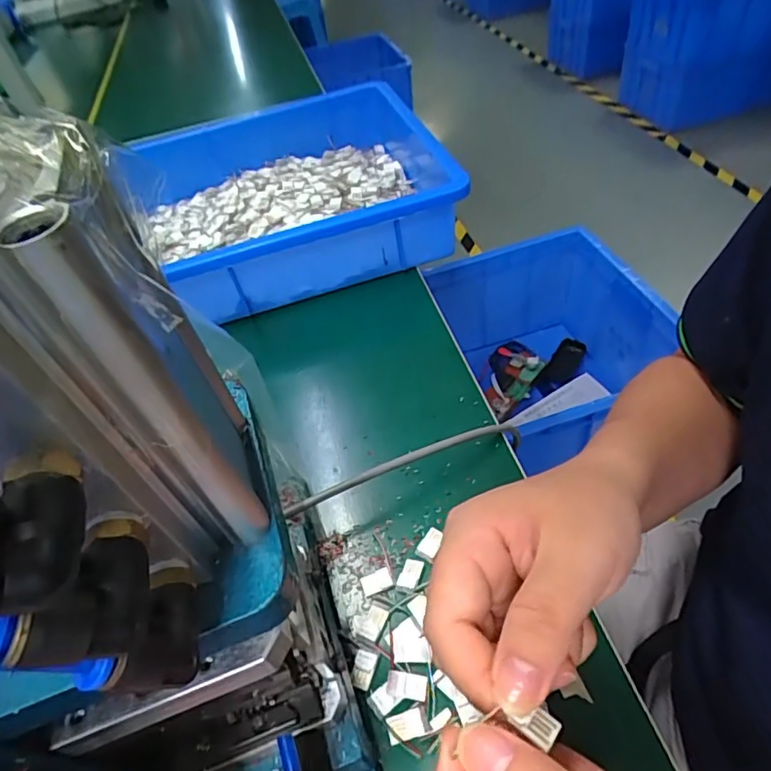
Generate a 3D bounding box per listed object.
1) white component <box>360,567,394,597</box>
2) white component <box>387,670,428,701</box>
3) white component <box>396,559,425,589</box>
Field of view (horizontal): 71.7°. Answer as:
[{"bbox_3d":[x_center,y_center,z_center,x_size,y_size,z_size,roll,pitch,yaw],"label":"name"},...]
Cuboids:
[{"bbox_3d":[-0.005,0.116,0.317,0.018,0.004,0.013,-16,47,-9],"label":"white component"},{"bbox_3d":[0.011,0.155,0.276,0.021,0.004,0.012,3,47,9],"label":"white component"},{"bbox_3d":[0.015,0.111,0.316,0.013,0.004,0.017,13,49,18],"label":"white component"}]

